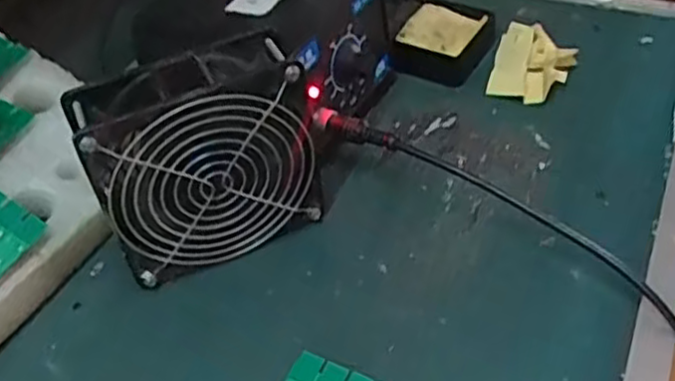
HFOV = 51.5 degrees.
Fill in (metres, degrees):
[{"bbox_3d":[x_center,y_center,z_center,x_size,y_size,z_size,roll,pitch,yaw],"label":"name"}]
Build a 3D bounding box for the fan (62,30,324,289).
[{"bbox_3d":[-0.068,-0.013,0.392,0.129,0.124,0.045,-21,46,-14],"label":"fan"}]

